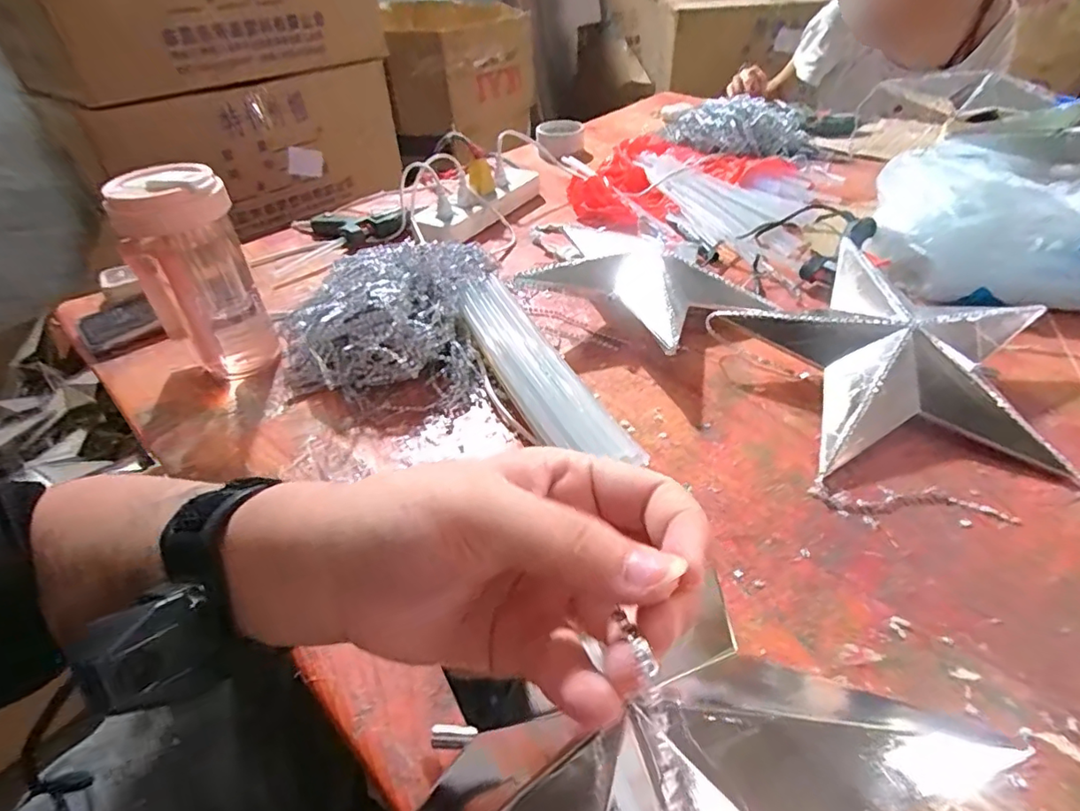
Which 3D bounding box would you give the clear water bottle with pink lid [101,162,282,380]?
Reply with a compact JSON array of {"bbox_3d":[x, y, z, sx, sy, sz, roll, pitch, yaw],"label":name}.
[{"bbox_3d":[-0.311,-0.121,0.490,0.087,0.183,0.101,-28,47,-25],"label":"clear water bottle with pink lid"}]

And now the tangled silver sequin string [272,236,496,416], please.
[{"bbox_3d":[-0.148,-0.093,0.527,0.204,0.082,0.208,-7,41,-3],"label":"tangled silver sequin string"}]

